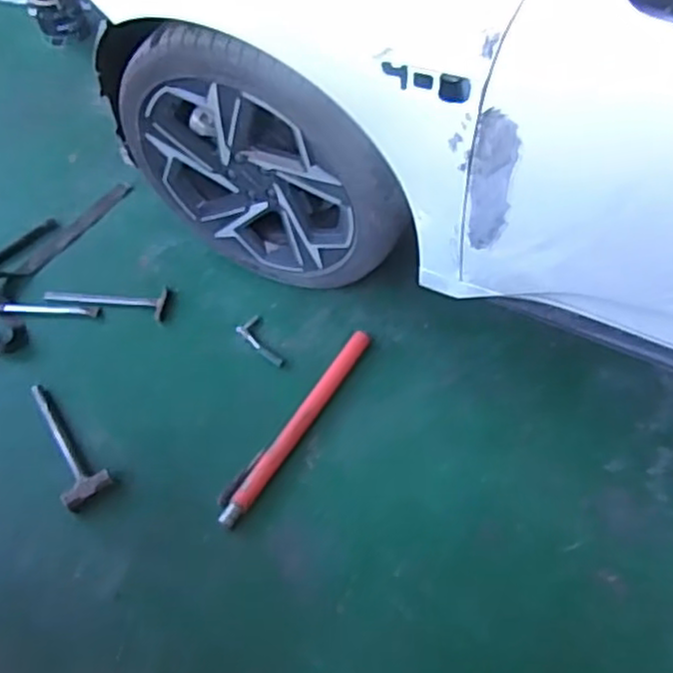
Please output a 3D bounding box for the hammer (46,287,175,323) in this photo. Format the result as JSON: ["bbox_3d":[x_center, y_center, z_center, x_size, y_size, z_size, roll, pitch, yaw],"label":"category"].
[{"bbox_3d":[-0.569,-0.090,1.749,0.309,0.025,0.104,4,58,5],"label":"hammer"}]

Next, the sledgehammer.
[{"bbox_3d":[-0.609,0.230,1.527,0.108,0.043,0.323,-35,63,-18],"label":"sledgehammer"}]

